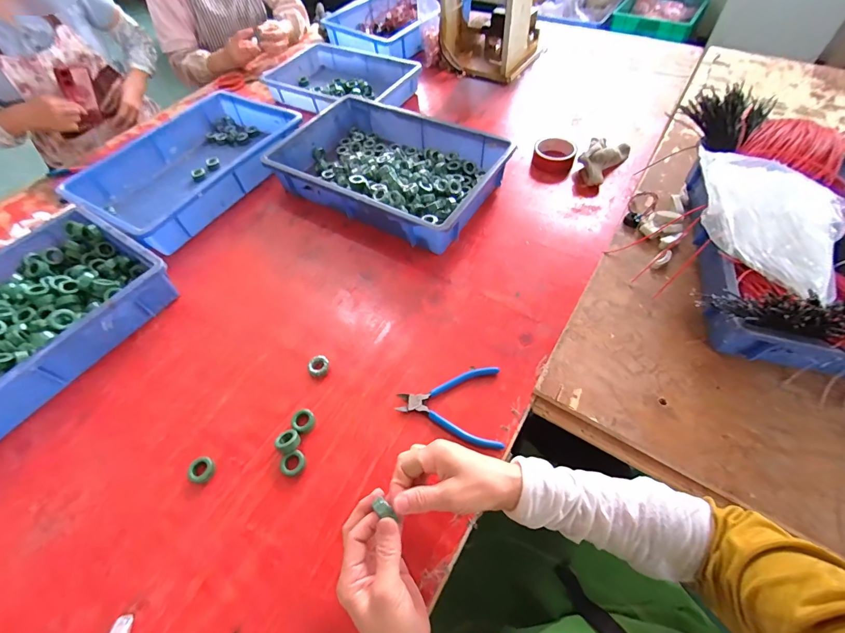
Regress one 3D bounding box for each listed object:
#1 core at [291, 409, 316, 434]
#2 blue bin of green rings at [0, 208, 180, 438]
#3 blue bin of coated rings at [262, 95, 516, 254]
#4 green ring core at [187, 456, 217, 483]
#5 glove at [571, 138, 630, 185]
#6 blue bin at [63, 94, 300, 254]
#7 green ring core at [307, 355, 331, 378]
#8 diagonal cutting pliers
[{"bbox_3d":[-0.163,0.144,0.504,0.028,0.016,0.028,-2,56,3],"label":"core"},{"bbox_3d":[-0.651,0.024,0.579,0.312,0.081,0.432,30,63,21],"label":"blue bin of green rings"},{"bbox_3d":[-0.074,-0.309,0.766,0.443,0.081,0.284,26,62,19],"label":"blue bin of coated rings"},{"bbox_3d":[-0.286,0.199,0.478,0.031,0.015,0.031,-2,56,3],"label":"green ring core"},{"bbox_3d":[0.376,-0.331,0.768,0.080,0.049,0.144,26,62,20],"label":"glove"},{"bbox_3d":[-0.498,-0.331,0.808,0.310,0.071,0.432,26,62,19],"label":"blue bin"},{"bbox_3d":[-0.154,0.077,0.551,0.031,0.017,0.033,-2,56,3],"label":"green ring core"},{"bbox_3d":[0.037,0.119,0.510,0.140,0.011,0.113,3,57,6],"label":"diagonal cutting pliers"}]

